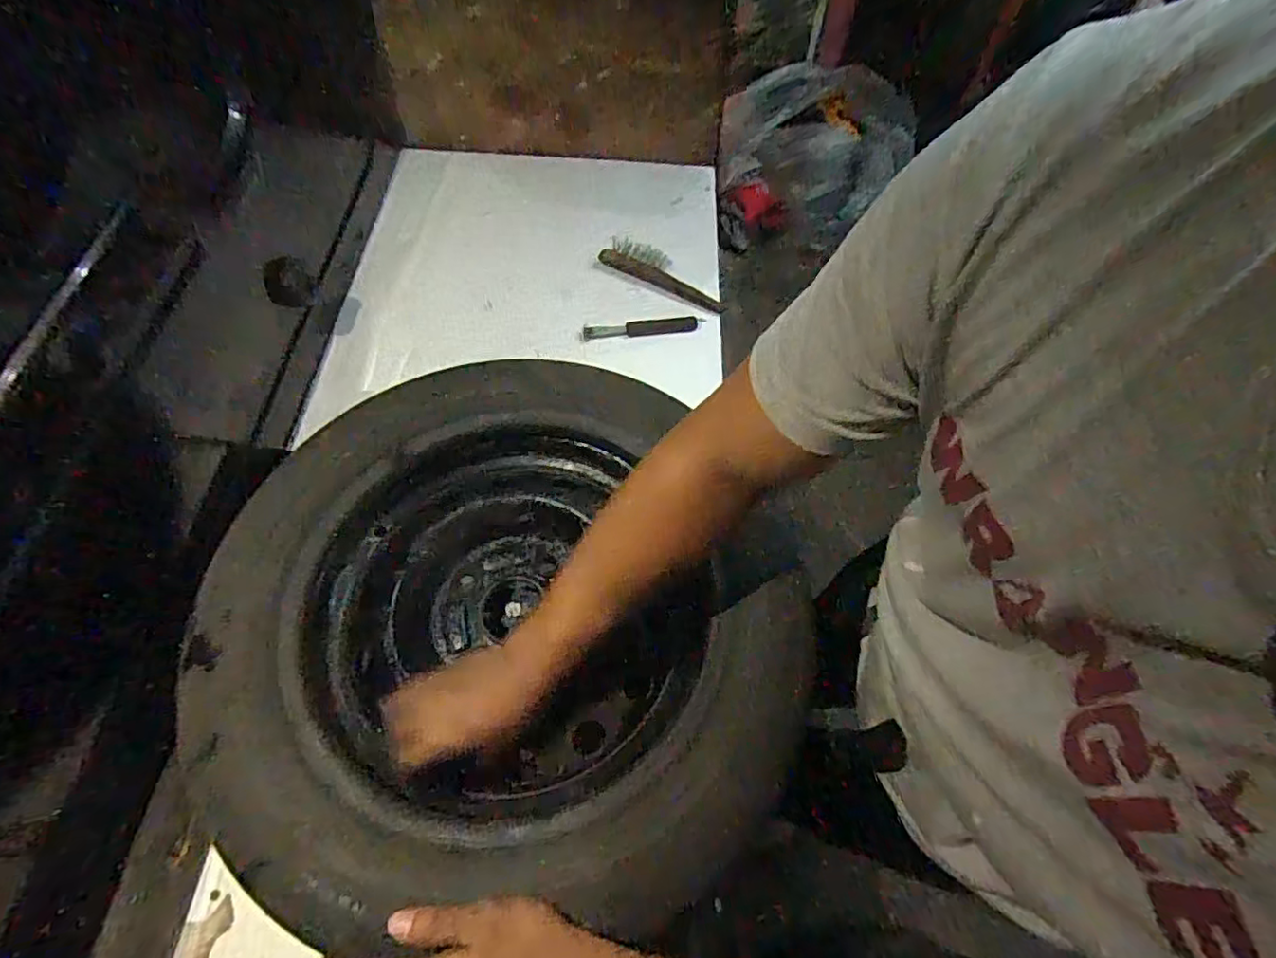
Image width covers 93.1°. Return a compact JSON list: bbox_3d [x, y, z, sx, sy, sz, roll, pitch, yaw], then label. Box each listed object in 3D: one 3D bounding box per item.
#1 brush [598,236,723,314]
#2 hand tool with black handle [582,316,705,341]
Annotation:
[{"bbox_3d":[0.039,-0.311,0.908,0.202,0.028,0.046,29,63,14],"label":"brush"},{"bbox_3d":[0.006,-0.218,0.873,0.170,0.013,0.025,-8,61,-6],"label":"hand tool with black handle"}]

